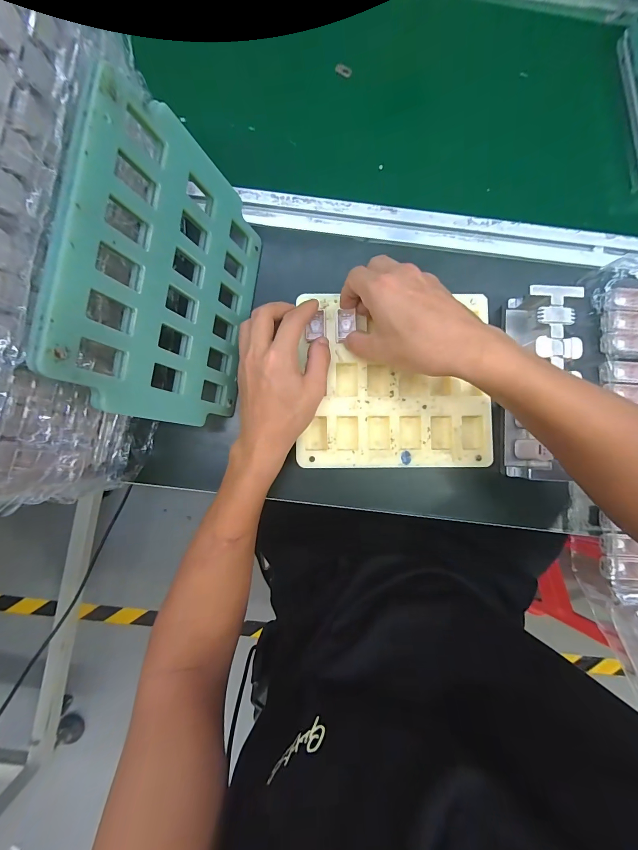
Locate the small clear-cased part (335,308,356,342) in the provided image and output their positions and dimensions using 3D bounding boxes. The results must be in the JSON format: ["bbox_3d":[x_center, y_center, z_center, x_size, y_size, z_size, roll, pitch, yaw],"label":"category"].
[{"bbox_3d":[0.027,-0.101,0.333,0.020,0.012,0.032,0,85,-3],"label":"small clear-cased part"}]

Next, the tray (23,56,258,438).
[{"bbox_3d":[-0.114,-0.116,0.271,0.006,0.176,0.222,7,85,23],"label":"tray"}]

